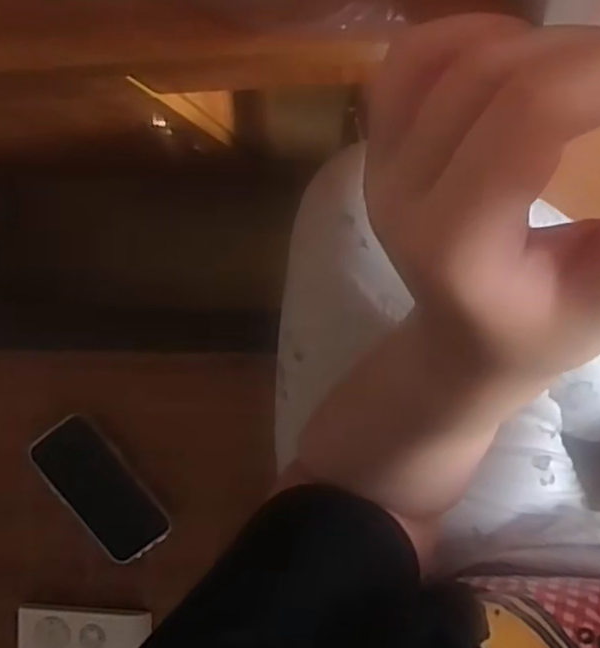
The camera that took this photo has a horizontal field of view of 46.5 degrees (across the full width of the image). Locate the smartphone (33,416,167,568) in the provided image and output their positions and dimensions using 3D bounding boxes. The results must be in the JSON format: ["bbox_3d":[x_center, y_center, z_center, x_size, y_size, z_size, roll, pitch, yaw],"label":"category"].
[{"bbox_3d":[-0.197,0.163,0.688,0.069,0.011,0.149,-41,89,8],"label":"smartphone"}]

